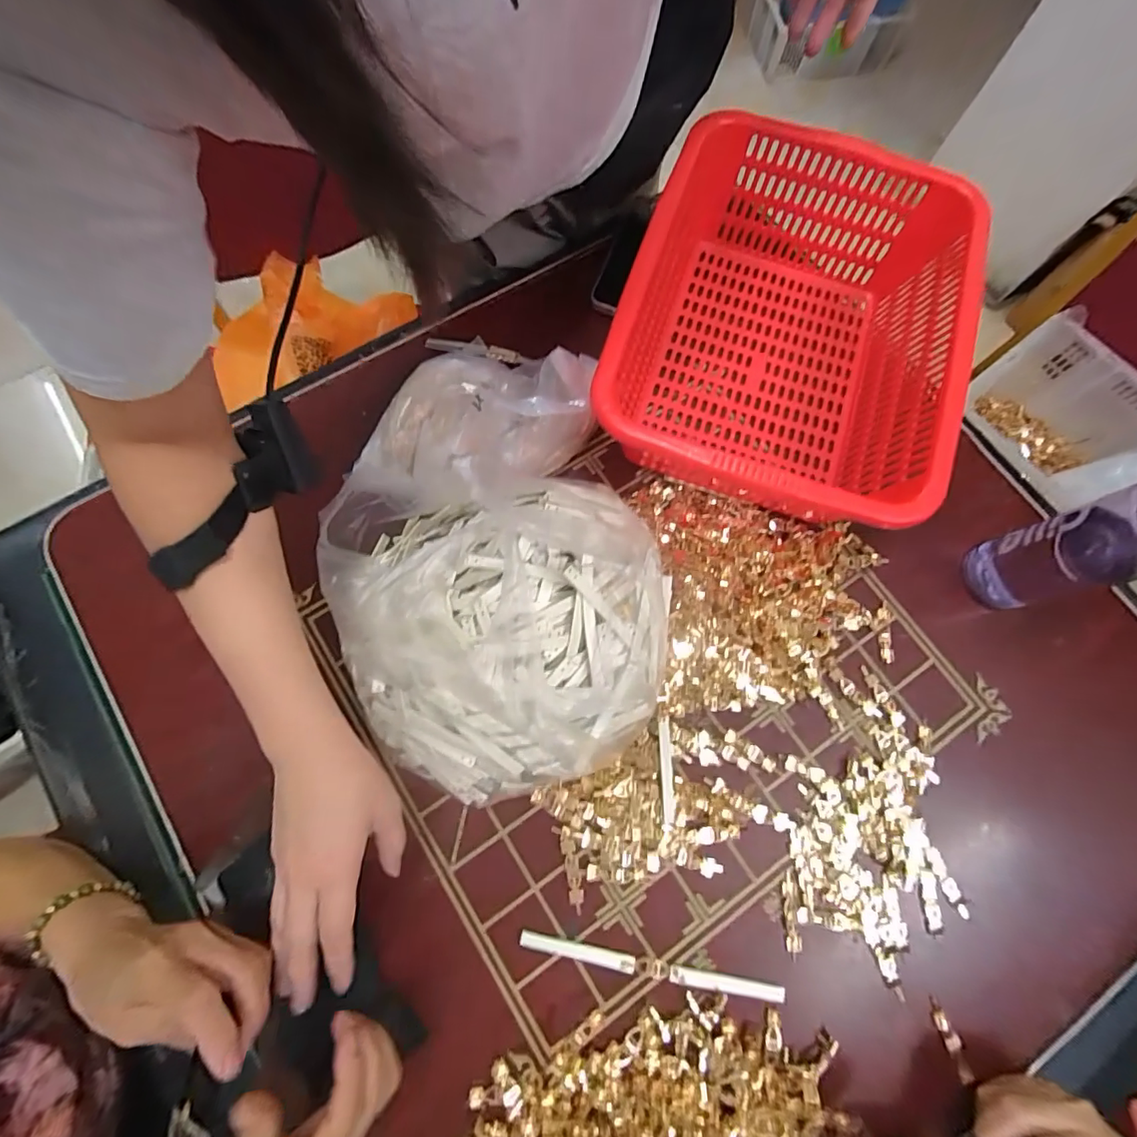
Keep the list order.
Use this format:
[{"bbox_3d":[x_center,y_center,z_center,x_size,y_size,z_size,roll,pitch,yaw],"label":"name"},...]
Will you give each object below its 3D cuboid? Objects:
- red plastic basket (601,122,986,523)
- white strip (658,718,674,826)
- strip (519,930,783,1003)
[{"bbox_3d":[0.213,-0.239,0.521,0.297,0.123,0.363,21,75,4],"label":"red plastic basket"},{"bbox_3d":[0.087,0.181,0.463,0.010,0.005,0.088,0,75,-1],"label":"white strip"},{"bbox_3d":[0.068,0.331,0.428,0.218,0.005,0.013,11,75,2],"label":"strip"}]

